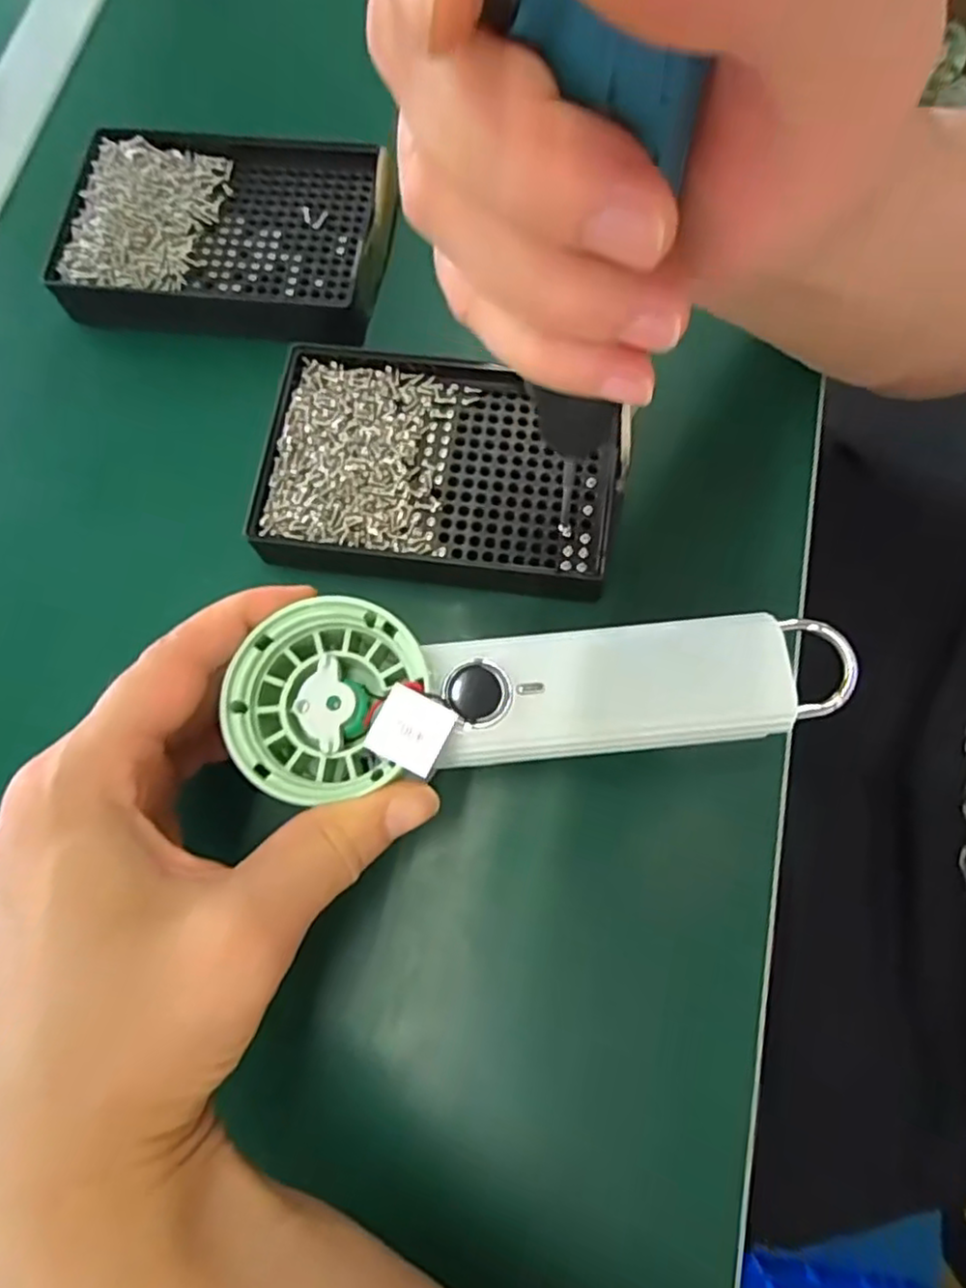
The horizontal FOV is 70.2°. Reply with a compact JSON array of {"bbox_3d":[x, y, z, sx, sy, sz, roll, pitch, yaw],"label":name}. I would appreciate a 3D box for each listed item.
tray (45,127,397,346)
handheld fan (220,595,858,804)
[{"bbox_3d":[-0.113,-0.185,0.309,0.137,0.020,0.101,4,75,3],"label":"tray"},{"bbox_3d":[0.019,0.013,0.214,0.188,0.031,0.055,-3,74,-6],"label":"handheld fan"}]

